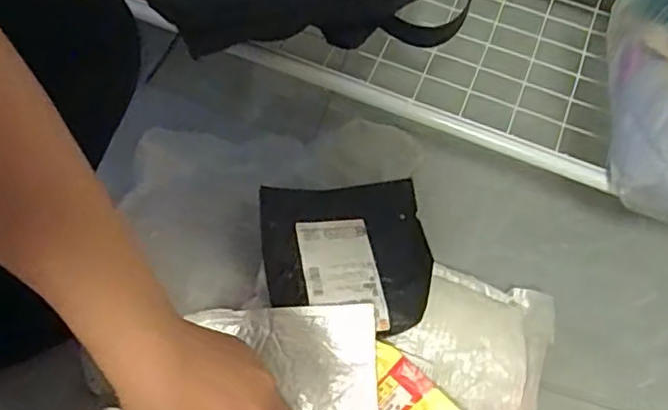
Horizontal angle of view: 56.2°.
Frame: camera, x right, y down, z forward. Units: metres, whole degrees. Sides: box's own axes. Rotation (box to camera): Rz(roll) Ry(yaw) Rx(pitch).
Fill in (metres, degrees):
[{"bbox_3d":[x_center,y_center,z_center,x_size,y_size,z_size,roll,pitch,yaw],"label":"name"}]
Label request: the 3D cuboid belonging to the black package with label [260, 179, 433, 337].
[{"bbox_3d":[0.015,0.049,0.640,0.166,0.019,0.162,-7,62,-8],"label":"black package with label"}]

